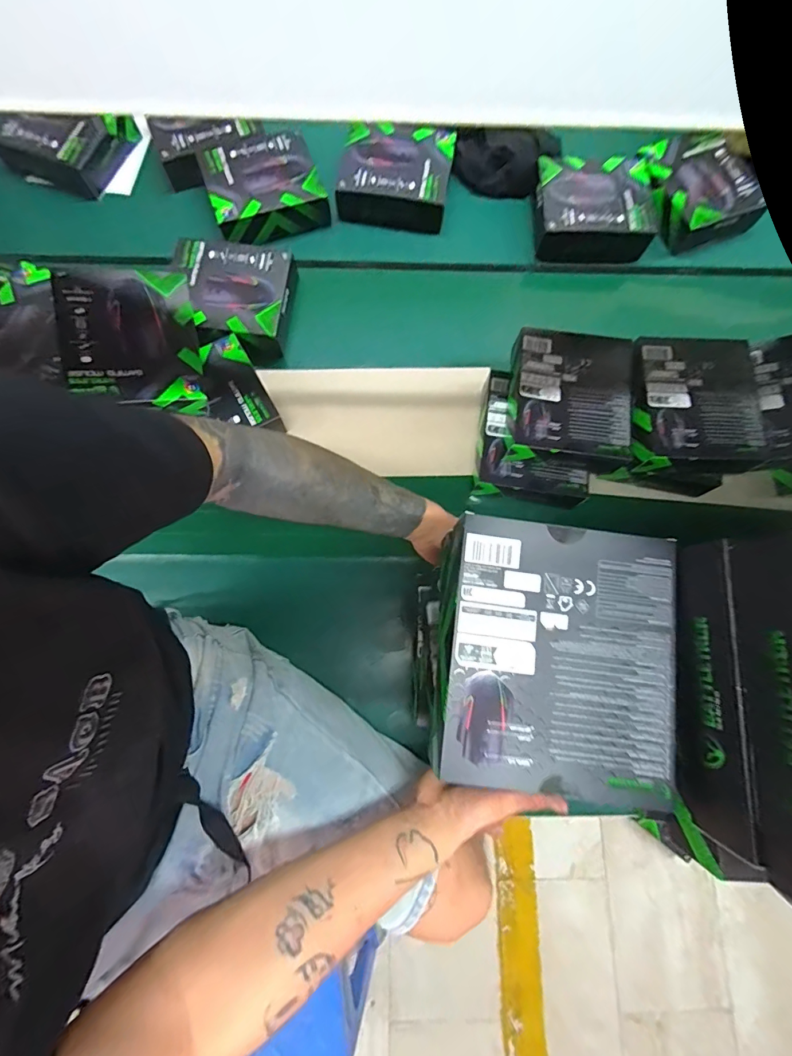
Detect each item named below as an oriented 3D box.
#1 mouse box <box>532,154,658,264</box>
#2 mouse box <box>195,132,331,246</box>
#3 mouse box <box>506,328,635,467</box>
[{"bbox_3d":[0.329,-0.531,0.717,0.192,0.047,0.161,1,79,0],"label":"mouse box"},{"bbox_3d":[-0.214,-0.553,0.708,0.176,0.056,0.154,-19,80,-4],"label":"mouse box"},{"bbox_3d":[0.241,-0.177,0.607,0.161,0.054,0.178,4,79,0],"label":"mouse box"}]

